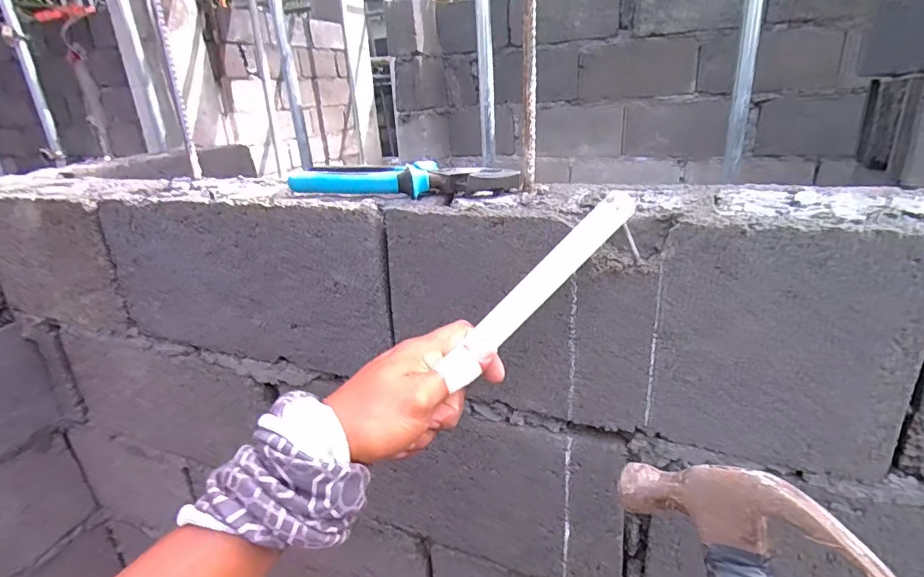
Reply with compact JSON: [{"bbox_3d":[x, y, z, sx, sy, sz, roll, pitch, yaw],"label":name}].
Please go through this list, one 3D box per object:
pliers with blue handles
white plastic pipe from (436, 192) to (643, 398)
[{"bbox_3d":[-0.059,-0.104,0.484,0.222,0.027,0.045,4,23,20],"label":"pliers with blue handles"},{"bbox_3d":[0.051,0.000,0.347,0.171,0.025,0.025,-45,30,-3],"label":"white plastic pipe"}]

